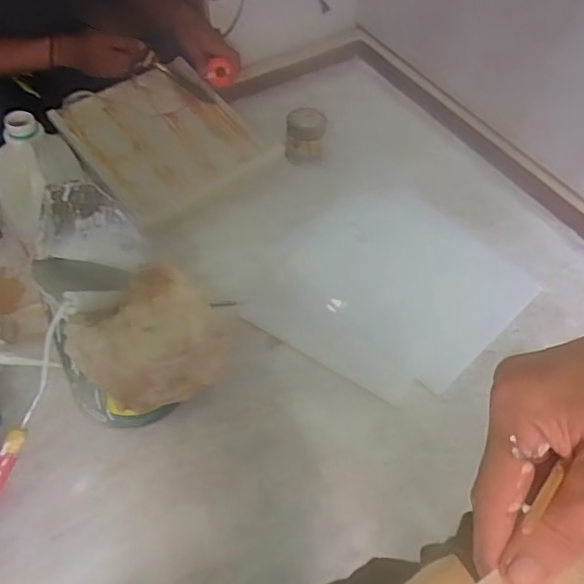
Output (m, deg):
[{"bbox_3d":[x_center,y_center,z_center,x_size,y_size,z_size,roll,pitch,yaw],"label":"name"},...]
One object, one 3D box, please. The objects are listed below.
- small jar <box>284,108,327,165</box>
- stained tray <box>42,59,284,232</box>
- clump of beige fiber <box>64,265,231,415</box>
[{"bbox_3d":[0.023,-0.278,1.038,0.068,0.086,0.063,2,55,-3],"label":"small jar"},{"bbox_3d":[-0.225,-0.277,1.007,0.273,0.026,0.275,-37,82,-20],"label":"stained tray"},{"bbox_3d":[-0.154,0.055,0.633,0.137,0.082,0.140,2,55,-3],"label":"clump of beige fiber"}]

